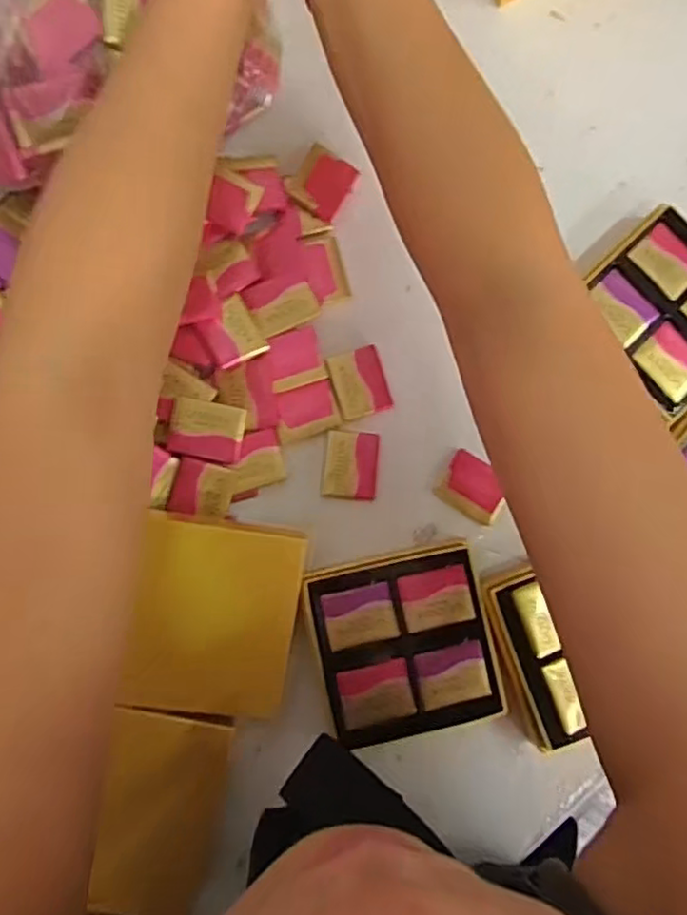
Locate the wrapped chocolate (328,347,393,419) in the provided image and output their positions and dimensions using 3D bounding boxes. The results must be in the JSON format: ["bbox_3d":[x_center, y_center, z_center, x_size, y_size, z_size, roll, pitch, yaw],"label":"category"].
[{"bbox_3d":[0.010,-0.045,0.385,0.032,0.004,0.039,-16,87,-6],"label":"wrapped chocolate"}]

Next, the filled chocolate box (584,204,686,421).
[{"bbox_3d":[0.193,-0.088,0.387,0.088,0.034,0.094,-42,90,-7],"label":"filled chocolate box"}]

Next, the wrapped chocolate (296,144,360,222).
[{"bbox_3d":[-0.011,-0.163,0.383,0.030,0.004,0.036,26,84,-3],"label":"wrapped chocolate"}]

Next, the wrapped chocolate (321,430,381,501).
[{"bbox_3d":[0.005,0.005,0.383,0.032,0.010,0.039,5,85,-5],"label":"wrapped chocolate"}]

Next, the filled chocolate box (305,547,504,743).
[{"bbox_3d":[0.032,0.103,0.364,0.095,0.032,0.096,-13,87,-6],"label":"filled chocolate box"}]

